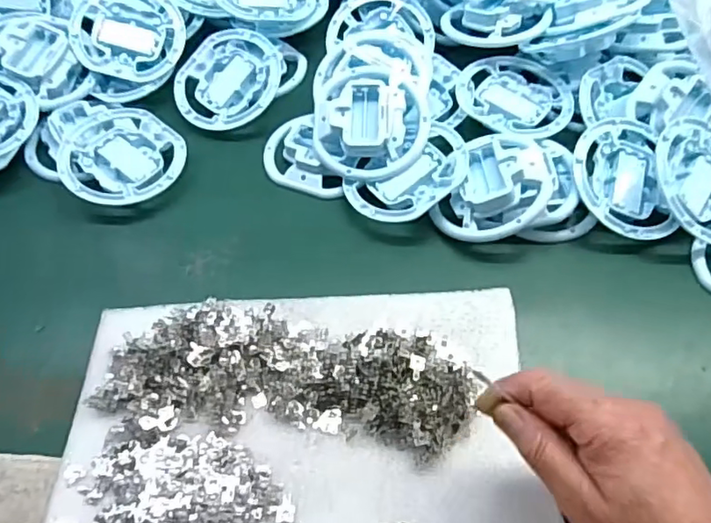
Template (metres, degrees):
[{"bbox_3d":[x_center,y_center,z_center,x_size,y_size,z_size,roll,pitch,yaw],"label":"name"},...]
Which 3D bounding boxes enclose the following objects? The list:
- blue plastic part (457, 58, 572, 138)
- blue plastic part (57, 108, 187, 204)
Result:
[{"bbox_3d":[0.151,-0.153,0.539,0.105,0.017,0.105,-1,56,1],"label":"blue plastic part"},{"bbox_3d":[-0.210,-0.097,0.518,0.100,0.015,0.116,-36,62,-20],"label":"blue plastic part"}]

